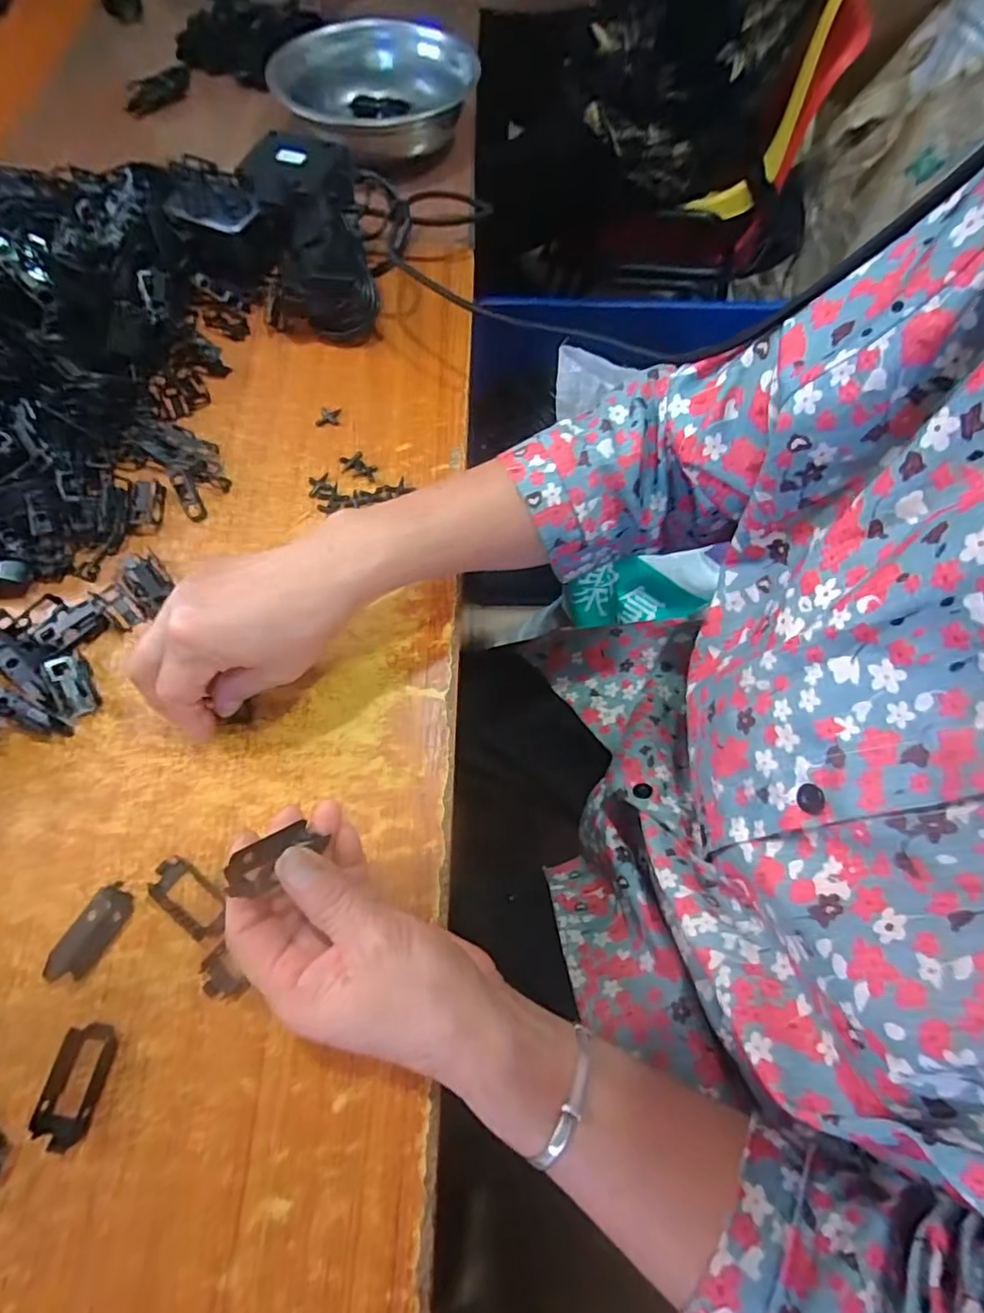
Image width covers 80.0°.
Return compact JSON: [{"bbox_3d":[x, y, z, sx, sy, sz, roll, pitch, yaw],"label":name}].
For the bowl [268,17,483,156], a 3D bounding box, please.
[{"bbox_3d":[-0.114,-0.581,0.613,0.208,0.052,0.199,0,68,0],"label":"bowl"}]

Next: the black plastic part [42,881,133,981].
[{"bbox_3d":[-0.209,0.144,0.307,0.015,0.021,0.049,27,68,11],"label":"black plastic part"}]

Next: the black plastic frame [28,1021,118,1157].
[{"bbox_3d":[-0.204,0.209,0.286,0.026,0.004,0.051,10,66,4],"label":"black plastic frame"}]

